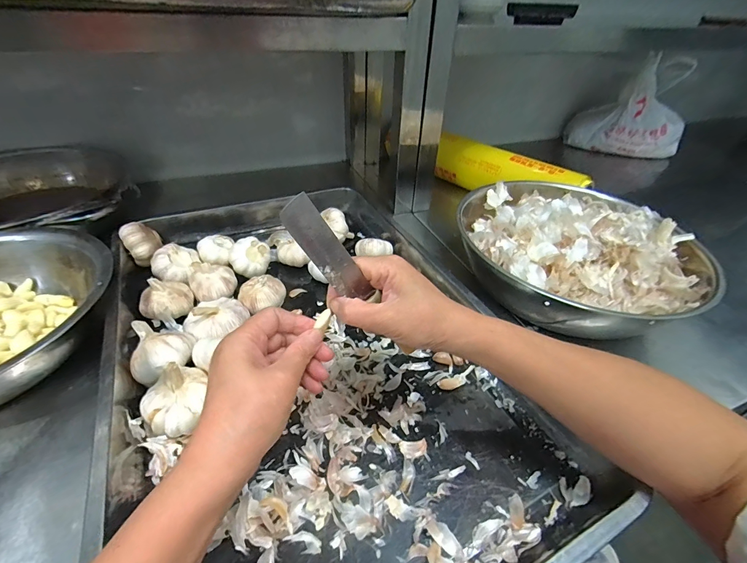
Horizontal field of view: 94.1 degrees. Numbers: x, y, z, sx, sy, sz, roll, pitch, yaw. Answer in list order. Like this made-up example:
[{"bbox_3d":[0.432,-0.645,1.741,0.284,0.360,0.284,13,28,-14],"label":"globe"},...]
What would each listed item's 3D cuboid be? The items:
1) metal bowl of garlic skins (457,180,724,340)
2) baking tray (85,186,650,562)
[{"bbox_3d":[0.269,-0.055,0.488,0.299,0.092,0.297,2,39,-1],"label":"metal bowl of garlic skins"},{"bbox_3d":[-0.087,0.043,0.418,0.416,0.049,0.632,-15,43,-21],"label":"baking tray"}]

